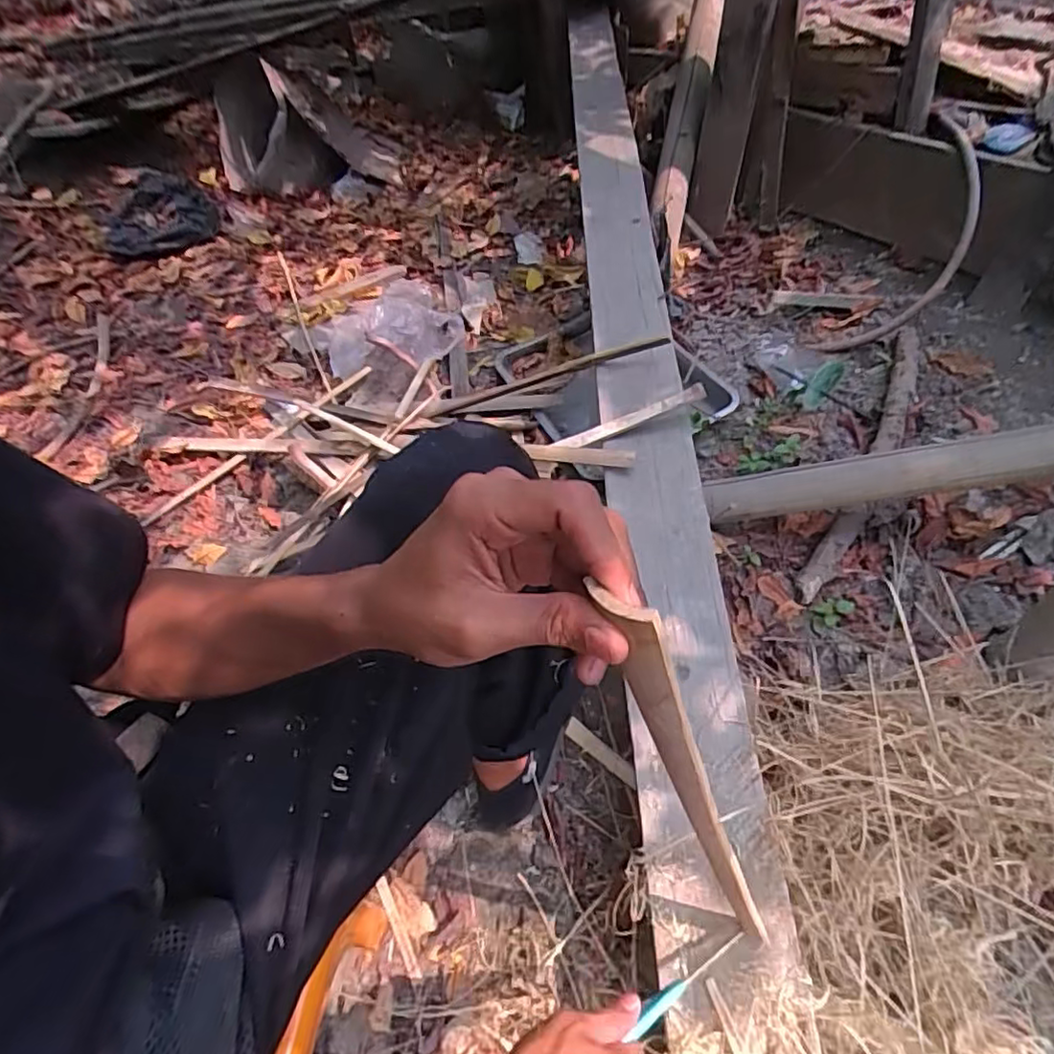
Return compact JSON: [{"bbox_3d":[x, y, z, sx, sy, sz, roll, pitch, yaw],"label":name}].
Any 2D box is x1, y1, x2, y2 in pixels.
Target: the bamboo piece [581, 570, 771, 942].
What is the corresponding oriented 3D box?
[{"bbox_3d":[0.096,0.158,0.333,0.023,0.384,0.011,0,47,27],"label":"bamboo piece"}]

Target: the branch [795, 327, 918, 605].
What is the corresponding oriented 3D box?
[{"bbox_3d":[0.524,-0.110,0.956,0.057,0.096,0.543,26,54,17],"label":"branch"}]

